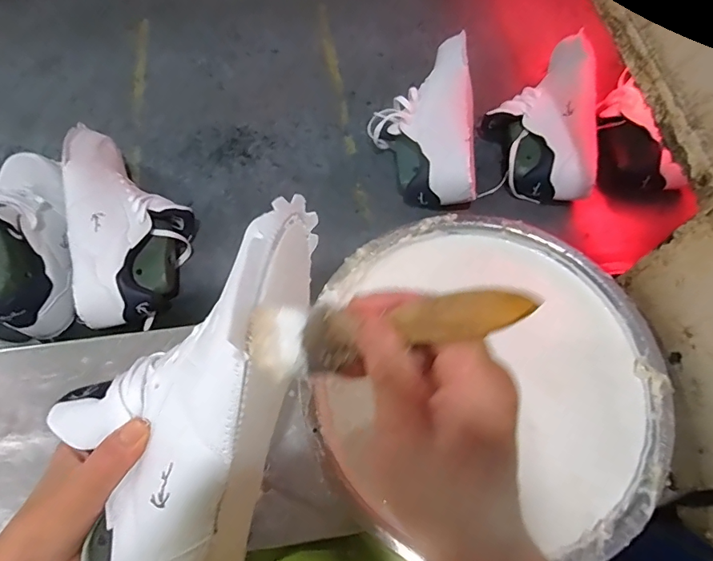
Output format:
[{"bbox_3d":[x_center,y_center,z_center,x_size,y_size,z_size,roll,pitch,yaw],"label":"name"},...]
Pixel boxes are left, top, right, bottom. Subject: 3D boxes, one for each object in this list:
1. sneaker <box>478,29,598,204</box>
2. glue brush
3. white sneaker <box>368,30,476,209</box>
[{"bbox_3d":[0.264,-0.252,0.665,0.140,0.094,0.293,10,66,3],"label":"sneaker"},{"bbox_3d":[0.005,0.023,0.212,0.147,0.019,0.032,-14,61,32],"label":"glue brush"},{"bbox_3d":[0.093,-0.224,0.652,0.146,0.094,0.264,1,65,-1],"label":"white sneaker"}]

